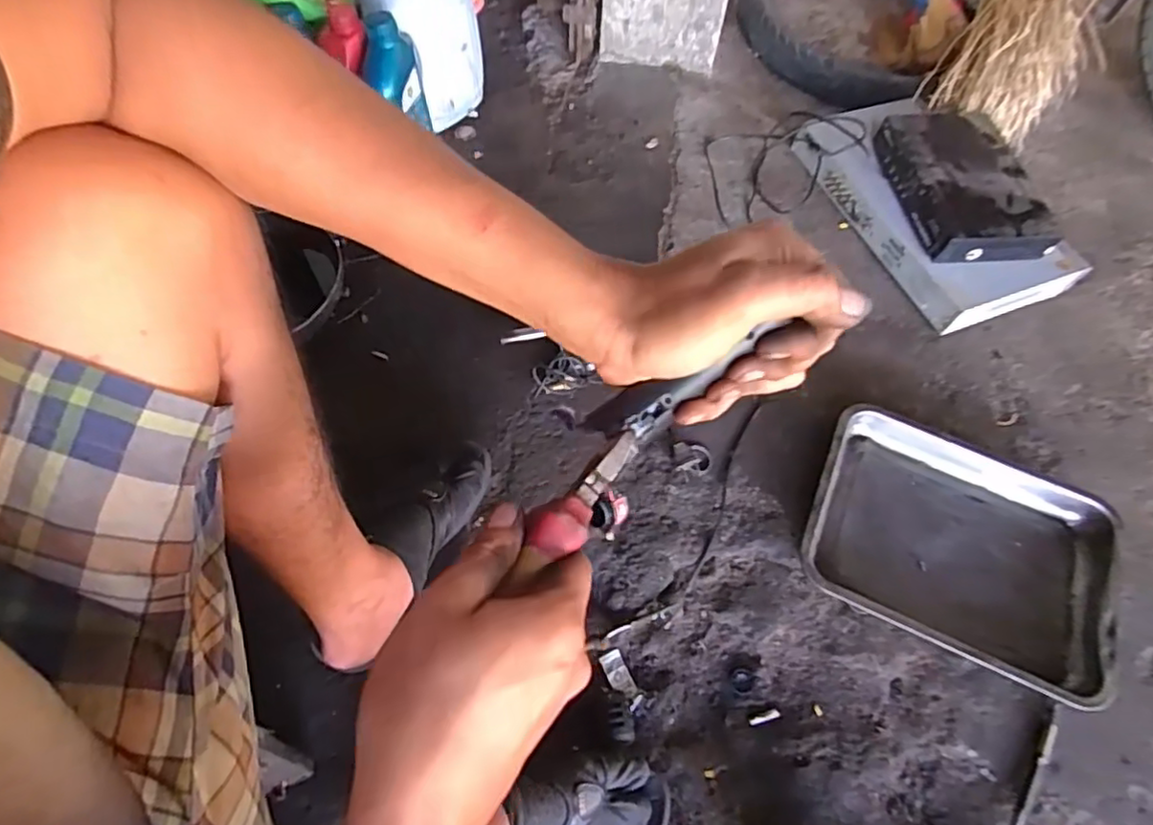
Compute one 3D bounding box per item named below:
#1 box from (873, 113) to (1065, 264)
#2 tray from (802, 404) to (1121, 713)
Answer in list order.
[{"bbox_3d":[0.592,-0.353,0.975,0.190,0.052,0.276,-10,62,-7],"label":"box"},{"bbox_3d":[0.460,0.159,0.771,0.341,0.048,0.263,23,63,10],"label":"tray"}]

